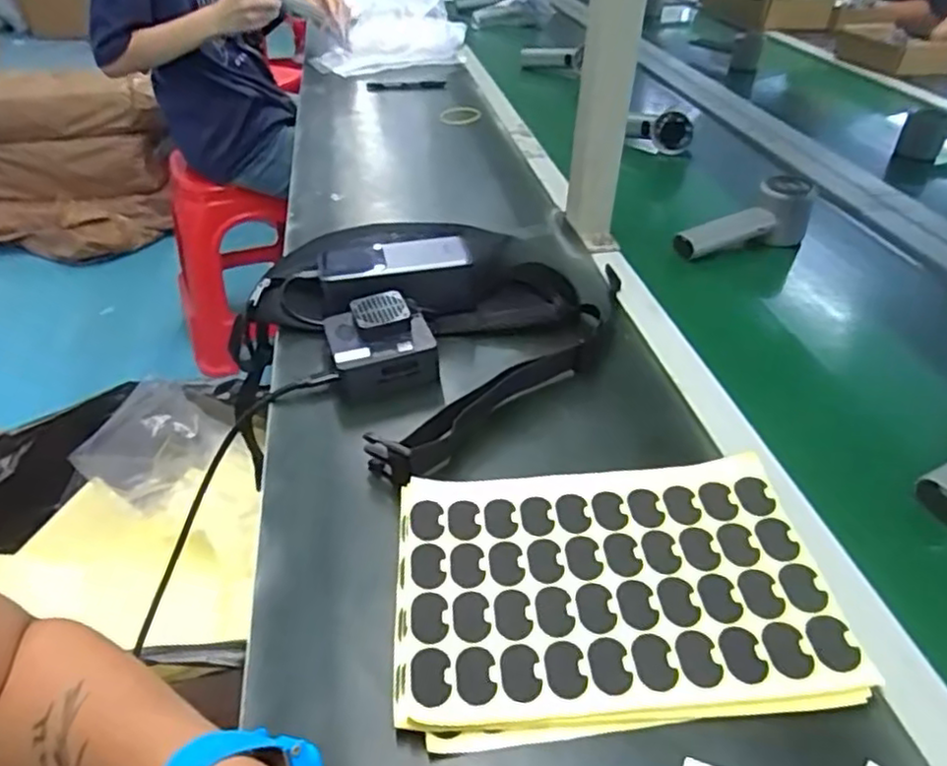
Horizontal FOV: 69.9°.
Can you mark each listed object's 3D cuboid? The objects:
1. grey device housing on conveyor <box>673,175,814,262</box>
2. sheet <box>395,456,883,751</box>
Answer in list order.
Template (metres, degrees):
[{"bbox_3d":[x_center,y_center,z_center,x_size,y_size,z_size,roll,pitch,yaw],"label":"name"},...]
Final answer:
[{"bbox_3d":[0.277,-0.159,0.703,0.155,0.064,0.049,-20,40,-4],"label":"grey device housing on conveyor"},{"bbox_3d":[0.072,0.109,0.369,0.222,0.016,0.153,-2,38,-2],"label":"sheet"}]

